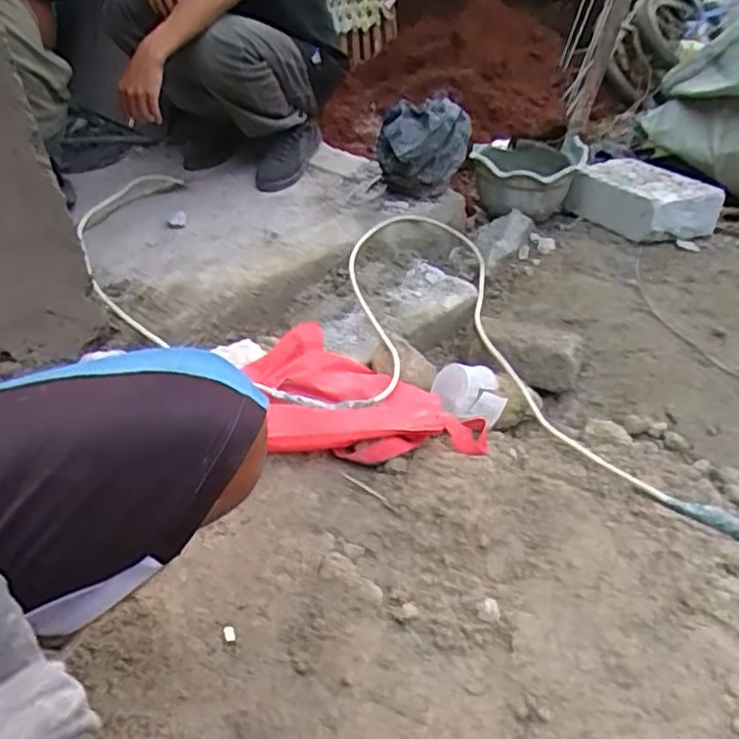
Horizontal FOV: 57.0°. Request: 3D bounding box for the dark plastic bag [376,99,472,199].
[{"bbox_3d":[0.114,-0.458,1.409,0.183,0.179,0.151,-1,38,6],"label":"dark plastic bag"}]

